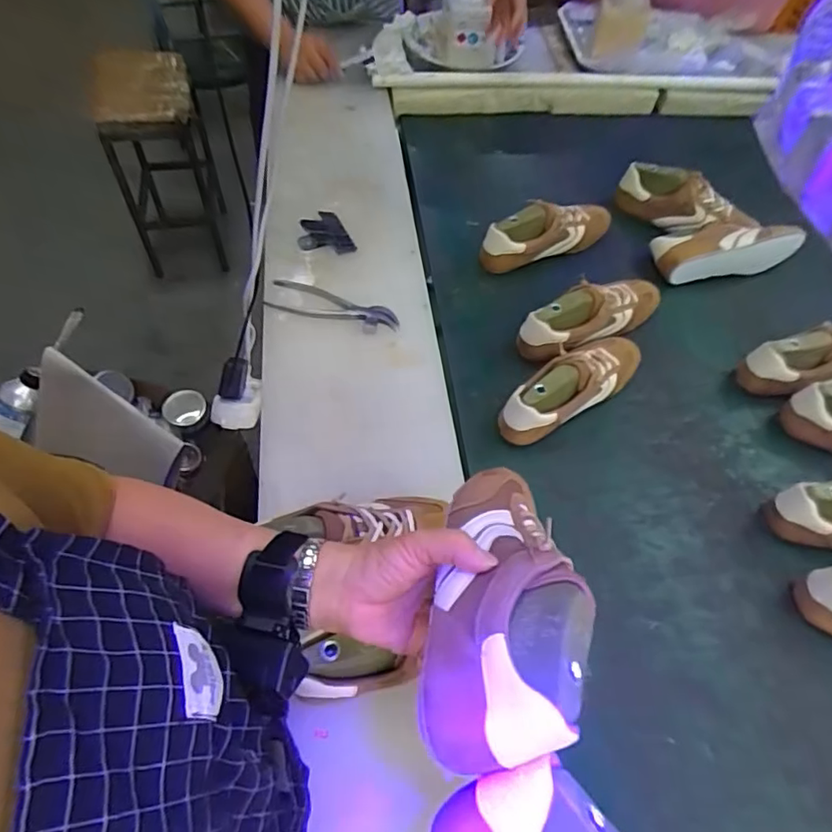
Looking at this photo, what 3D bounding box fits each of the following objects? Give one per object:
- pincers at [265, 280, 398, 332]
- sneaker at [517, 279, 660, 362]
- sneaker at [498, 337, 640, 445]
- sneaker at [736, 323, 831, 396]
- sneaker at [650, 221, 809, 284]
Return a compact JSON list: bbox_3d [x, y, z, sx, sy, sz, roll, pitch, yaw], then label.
[{"bbox_3d":[-0.116,-0.161,0.827,0.187,0.015,0.060,11,57,1],"label":"pincers"},{"bbox_3d":[0.273,-0.156,0.862,0.249,0.068,0.076,-28,64,-21],"label":"sneaker"},{"bbox_3d":[0.223,-0.050,0.784,0.253,0.078,0.078,-36,66,-23],"label":"sneaker"},{"bbox_3d":[0.612,-0.081,0.833,0.258,0.086,0.080,-7,59,-10],"label":"sneaker"},{"bbox_3d":[0.518,-0.286,0.965,0.241,0.078,0.075,-10,58,-9],"label":"sneaker"}]

